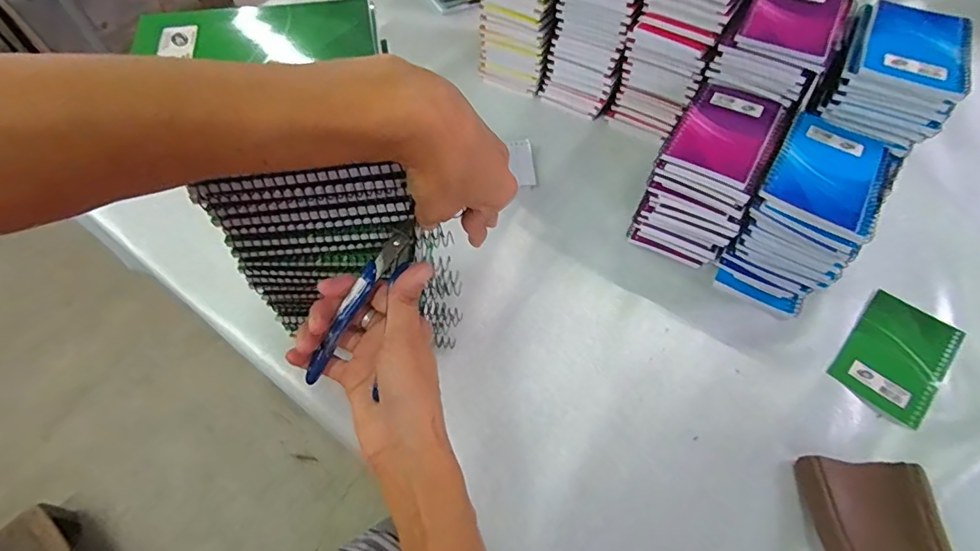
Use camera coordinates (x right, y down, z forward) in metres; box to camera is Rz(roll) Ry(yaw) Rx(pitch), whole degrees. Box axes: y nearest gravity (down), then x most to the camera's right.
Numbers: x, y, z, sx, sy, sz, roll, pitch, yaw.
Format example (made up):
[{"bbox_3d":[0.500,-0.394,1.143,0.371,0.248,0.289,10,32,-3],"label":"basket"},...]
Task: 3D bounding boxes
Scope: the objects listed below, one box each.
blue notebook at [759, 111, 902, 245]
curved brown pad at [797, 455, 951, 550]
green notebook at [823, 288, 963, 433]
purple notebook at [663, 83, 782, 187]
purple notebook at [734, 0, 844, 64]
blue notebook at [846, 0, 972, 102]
[{"bbox_3d":[0.318,-0.098,0.445,0.094,0.015,0.135,31,62,19],"label":"blue notebook"},{"bbox_3d":[0.291,0.185,0.365,0.082,0.037,0.088,9,57,6],"label":"curved brown pad"},{"bbox_3d":[0.387,0.073,0.458,0.077,0.004,0.123,39,65,23],"label":"green notebook"},{"bbox_3d":[0.233,-0.143,0.475,0.083,0.010,0.129,28,61,18],"label":"purple notebook"},{"bbox_3d":[0.303,-0.260,0.481,0.080,0.011,0.122,27,61,17],"label":"purple notebook"},{"bbox_3d":[0.402,-0.218,0.457,0.091,0.013,0.133,27,61,17],"label":"blue notebook"}]

